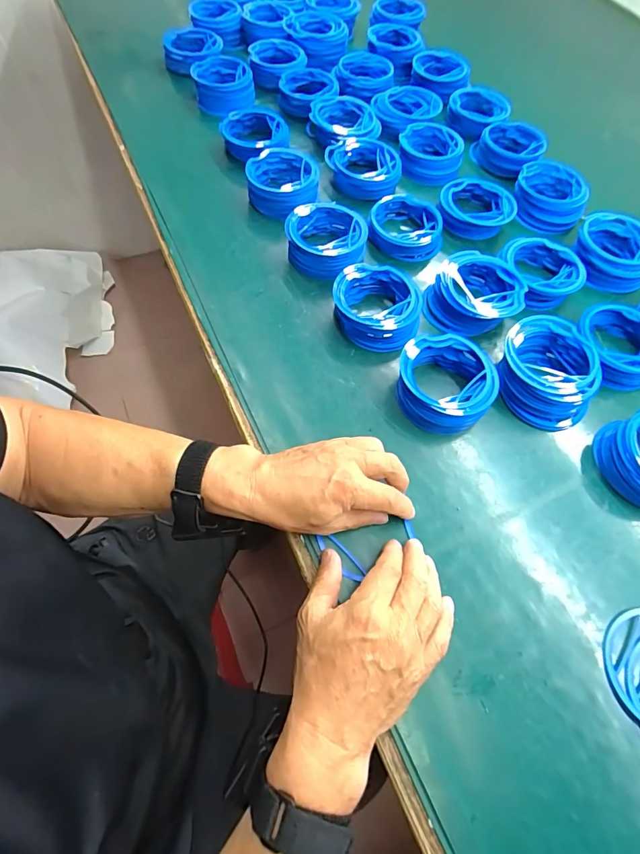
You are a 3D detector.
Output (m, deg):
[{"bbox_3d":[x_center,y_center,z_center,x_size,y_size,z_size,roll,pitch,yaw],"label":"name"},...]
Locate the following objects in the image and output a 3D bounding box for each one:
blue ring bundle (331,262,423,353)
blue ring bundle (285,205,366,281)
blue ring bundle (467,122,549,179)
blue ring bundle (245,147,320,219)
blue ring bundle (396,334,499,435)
[{"bbox_3d":[0.066,-0.143,0.476,0.098,0.030,0.099,5,63,0],"label":"blue ring bundle"},{"bbox_3d":[0.008,-0.237,0.518,0.116,0.034,0.100,29,66,11],"label":"blue ring bundle"},{"bbox_3d":[0.309,-0.445,0.646,0.098,0.038,0.090,-20,66,-13],"label":"blue ring bundle"},{"bbox_3d":[-0.051,-0.343,0.569,0.096,0.039,0.099,1,63,-2],"label":"blue ring bundle"},{"bbox_3d":[0.133,-0.045,0.429,0.097,0.035,0.099,11,63,3],"label":"blue ring bundle"}]

